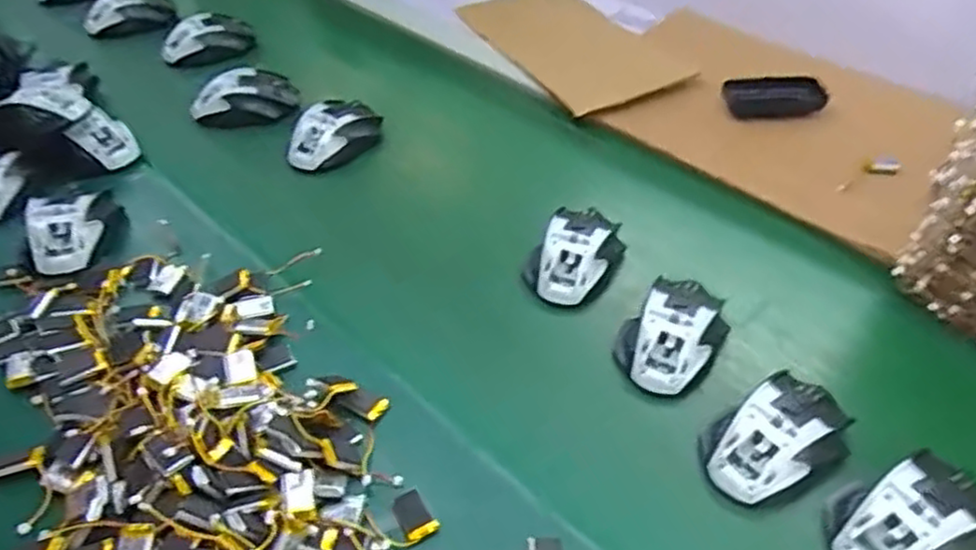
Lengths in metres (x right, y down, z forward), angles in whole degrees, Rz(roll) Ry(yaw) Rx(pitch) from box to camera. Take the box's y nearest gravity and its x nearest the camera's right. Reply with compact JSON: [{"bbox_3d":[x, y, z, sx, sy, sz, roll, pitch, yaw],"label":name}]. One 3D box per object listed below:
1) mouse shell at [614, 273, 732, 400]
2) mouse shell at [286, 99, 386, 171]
[{"bbox_3d":[0.148,0.044,0.581,0.076,0.040,0.105,19,45,19],"label":"mouse shell"},{"bbox_3d":[-0.170,-0.154,0.793,0.112,0.047,0.065,-27,49,-28],"label":"mouse shell"}]

